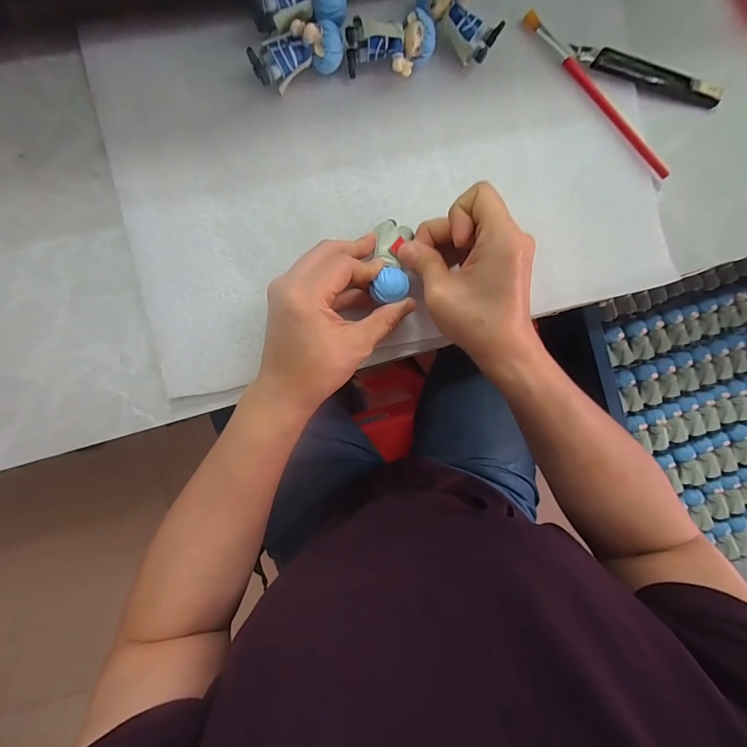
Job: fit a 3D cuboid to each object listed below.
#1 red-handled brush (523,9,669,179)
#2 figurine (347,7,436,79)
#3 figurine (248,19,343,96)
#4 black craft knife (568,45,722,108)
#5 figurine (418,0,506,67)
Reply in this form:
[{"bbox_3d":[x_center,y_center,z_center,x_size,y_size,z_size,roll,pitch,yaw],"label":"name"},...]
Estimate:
[{"bbox_3d":[0.178,-0.218,0.300,0.164,0.006,0.011,41,87,-8],"label":"red-handled brush"},{"bbox_3d":[0.013,-0.227,0.269,0.060,0.026,0.034,-15,94,-7],"label":"figurine"},{"bbox_3d":[-0.051,-0.214,0.256,0.061,0.034,0.025,-24,95,-6],"label":"figurine"},{"bbox_3d":[0.221,-0.238,0.305,0.137,0.012,0.020,9,91,-8],"label":"black craft knife"},{"bbox_3d":[0.059,-0.250,0.271,0.060,0.034,0.024,33,88,-8],"label":"figurine"}]

